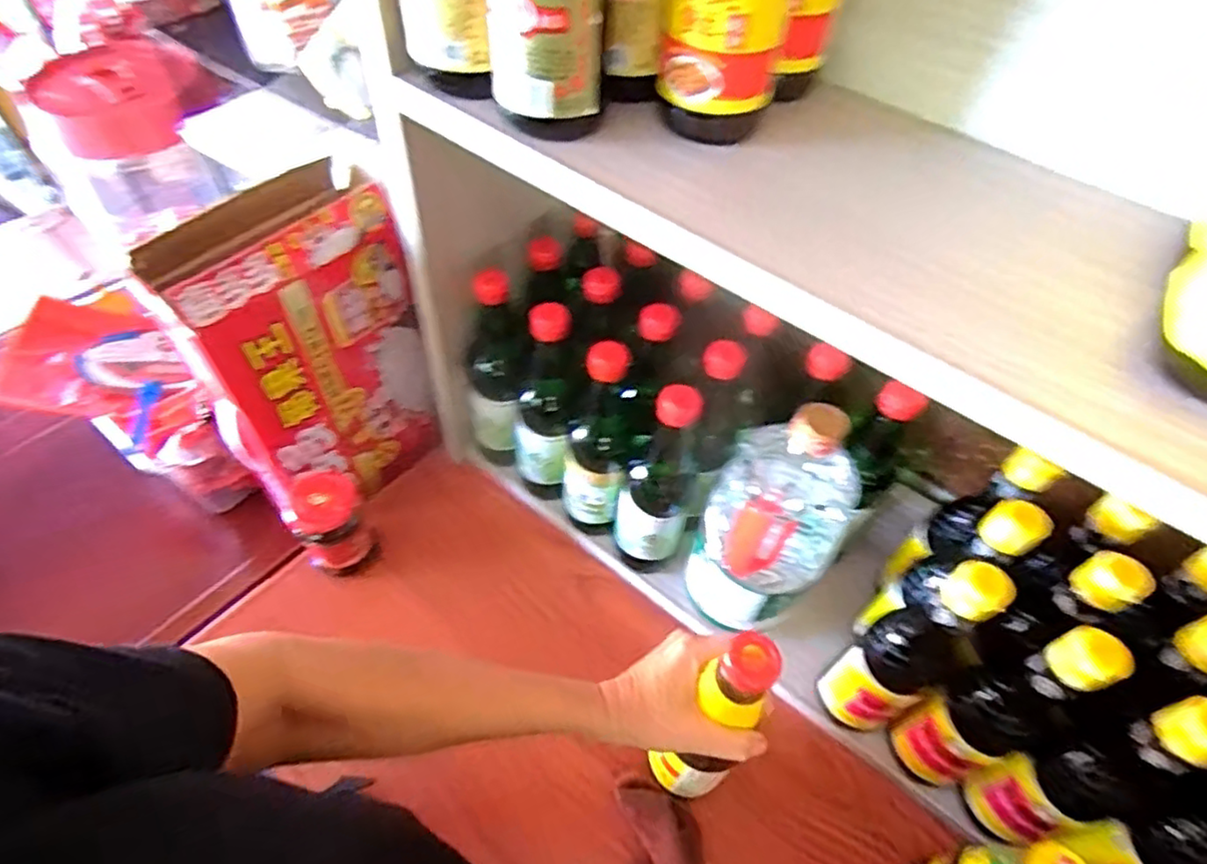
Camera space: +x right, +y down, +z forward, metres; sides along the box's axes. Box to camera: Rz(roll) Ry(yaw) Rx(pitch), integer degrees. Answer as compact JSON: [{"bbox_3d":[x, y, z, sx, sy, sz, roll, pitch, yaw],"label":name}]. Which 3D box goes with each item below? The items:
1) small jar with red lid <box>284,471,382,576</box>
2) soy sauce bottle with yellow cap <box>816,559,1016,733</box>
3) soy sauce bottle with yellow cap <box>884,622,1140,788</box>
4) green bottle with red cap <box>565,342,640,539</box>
[{"bbox_3d":[-0.280,0.098,0.694,0.065,0.109,0.066,2,52,-2],"label":"small jar with red lid"},{"bbox_3d":[0.235,0.187,0.541,0.059,0.261,0.061,2,52,-2],"label":"soy sauce bottle with yellow cap"},{"bbox_3d":[0.293,0.220,0.520,0.056,0.253,0.060,2,52,-2],"label":"soy sauce bottle with yellow cap"},{"bbox_3d":[-0.005,0.007,0.654,0.067,0.247,0.074,4,52,-1],"label":"green bottle with red cap"}]

